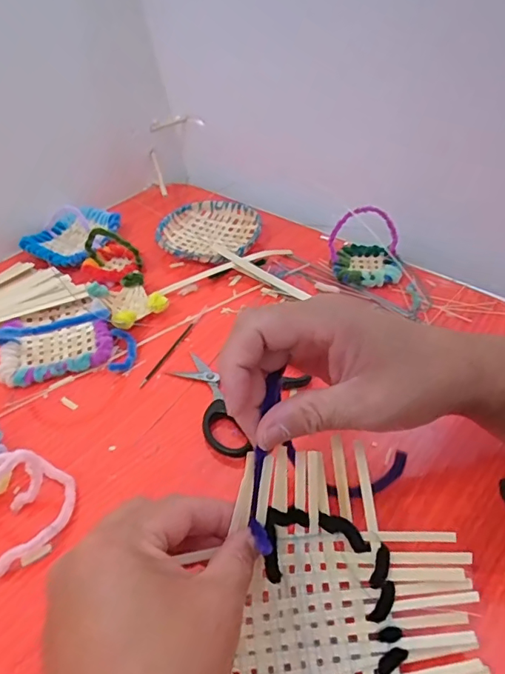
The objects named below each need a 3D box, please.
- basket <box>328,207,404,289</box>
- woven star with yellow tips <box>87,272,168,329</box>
[{"bbox_3d":[0.108,-0.088,0.475,0.064,0.059,0.057,0,44,4],"label":"basket"},{"bbox_3d":[-0.112,-0.033,0.455,0.051,0.026,0.055,-32,50,-27],"label":"woven star with yellow tips"}]

